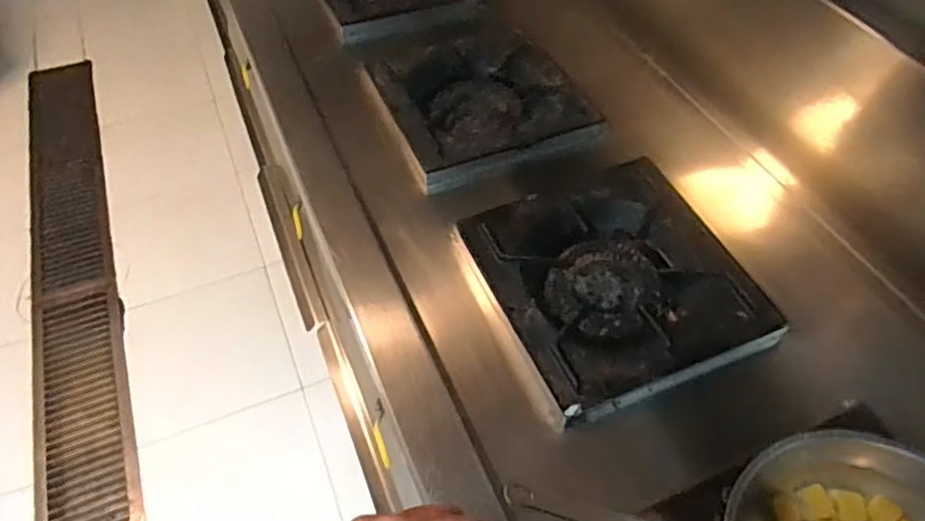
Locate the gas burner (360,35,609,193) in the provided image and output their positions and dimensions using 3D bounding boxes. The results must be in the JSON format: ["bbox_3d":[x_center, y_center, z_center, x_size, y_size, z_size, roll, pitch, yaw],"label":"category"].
[{"bbox_3d":[0.022,-0.256,1.013,0.319,0.053,0.334,-19,54,-16],"label":"gas burner"}]

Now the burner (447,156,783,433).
[{"bbox_3d":[0.181,0.015,0.799,0.290,0.054,0.317,-18,54,-15],"label":"burner"}]

